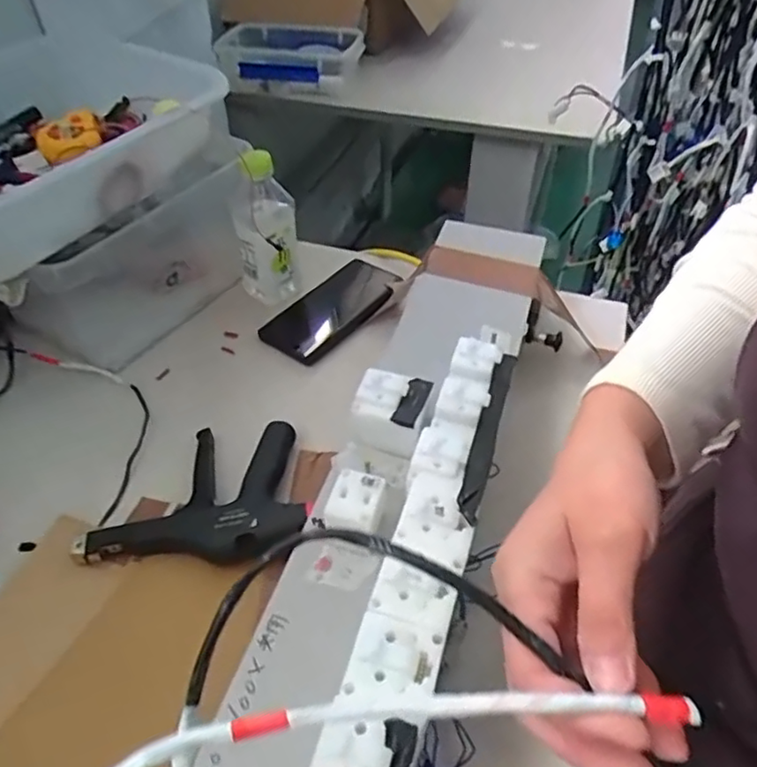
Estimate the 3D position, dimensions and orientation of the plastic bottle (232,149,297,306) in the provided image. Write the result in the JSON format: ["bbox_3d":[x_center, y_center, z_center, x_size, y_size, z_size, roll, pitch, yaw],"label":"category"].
[{"bbox_3d":[-0.120,-0.162,0.658,0.061,0.158,0.056,-10,45,-9],"label":"plastic bottle"}]

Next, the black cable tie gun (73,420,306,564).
[{"bbox_3d":[-0.143,0.086,0.507,0.164,0.035,0.131,-3,45,-2],"label":"black cable tie gun"}]

